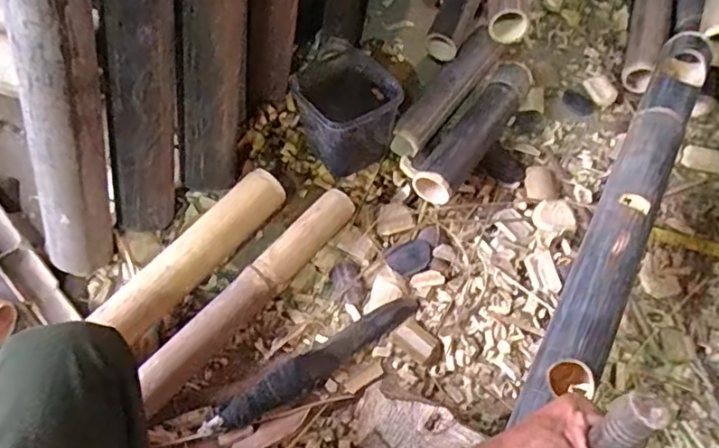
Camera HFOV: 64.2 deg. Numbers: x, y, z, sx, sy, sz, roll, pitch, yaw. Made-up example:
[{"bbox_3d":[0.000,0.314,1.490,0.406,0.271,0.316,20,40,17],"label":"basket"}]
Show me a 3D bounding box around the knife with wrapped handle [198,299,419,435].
[{"bbox_3d":[-0.050,0.161,0.665,0.276,0.021,0.038,-31,68,-19],"label":"knife with wrapped handle"}]

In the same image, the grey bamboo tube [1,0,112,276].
[{"bbox_3d":[-0.296,-0.152,0.559,0.060,0.502,0.066,18,36,6],"label":"grey bamboo tube"}]

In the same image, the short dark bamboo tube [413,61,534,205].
[{"bbox_3d":[0.167,-0.133,0.811,0.053,0.066,0.272,32,64,13],"label":"short dark bamboo tube"}]

